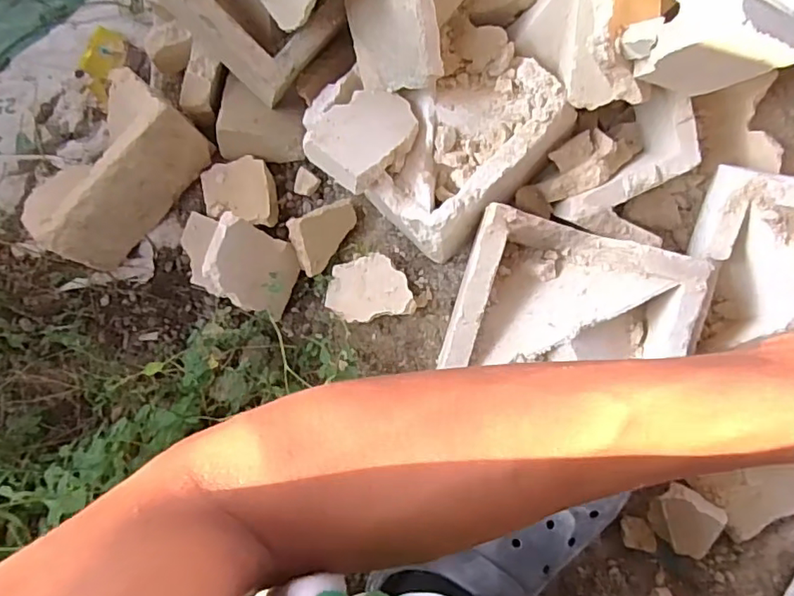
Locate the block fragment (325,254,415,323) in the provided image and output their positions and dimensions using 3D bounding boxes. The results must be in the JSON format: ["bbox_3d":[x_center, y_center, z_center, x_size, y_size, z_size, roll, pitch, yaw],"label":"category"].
[{"bbox_3d":[-0.030,-0.010,0.602,0.090,0.027,0.068,-9,83,6],"label":"block fragment"}]

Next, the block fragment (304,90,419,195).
[{"bbox_3d":[-0.031,-0.153,0.536,0.076,0.024,0.101,41,73,7],"label":"block fragment"}]

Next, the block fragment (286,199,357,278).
[{"bbox_3d":[-0.078,-0.070,0.622,0.077,0.022,0.061,-32,116,-29],"label":"block fragment"}]

